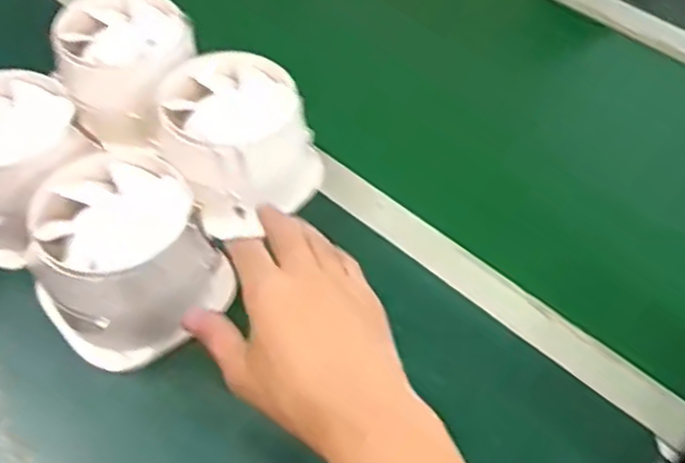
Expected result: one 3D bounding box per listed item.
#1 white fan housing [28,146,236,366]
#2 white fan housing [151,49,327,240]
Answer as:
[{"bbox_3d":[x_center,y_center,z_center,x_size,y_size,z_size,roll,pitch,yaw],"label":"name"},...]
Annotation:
[{"bbox_3d":[-0.173,0.022,0.544,0.121,0.097,0.130,-26,58,-21],"label":"white fan housing"},{"bbox_3d":[-0.095,-0.083,0.627,0.125,0.088,0.126,-24,57,-20],"label":"white fan housing"}]

